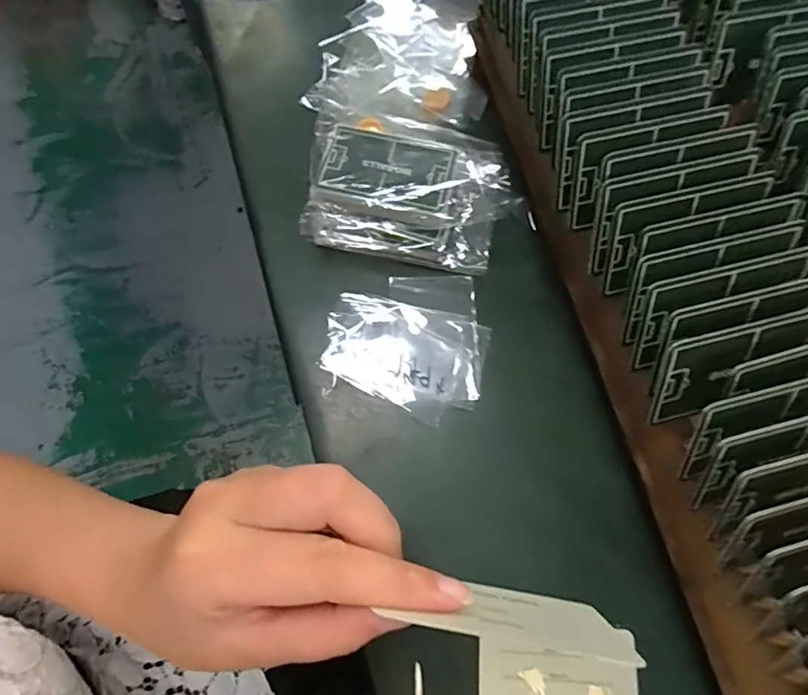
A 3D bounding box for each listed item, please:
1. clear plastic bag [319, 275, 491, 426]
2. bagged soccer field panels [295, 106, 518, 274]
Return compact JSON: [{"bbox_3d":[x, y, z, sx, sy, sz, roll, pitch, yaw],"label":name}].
[{"bbox_3d":[0.004,-0.007,0.315,0.100,0.011,0.095,10,72,4],"label":"clear plastic bag"},{"bbox_3d":[0.005,-0.107,0.330,0.129,0.045,0.095,6,72,3],"label":"bagged soccer field panels"}]

